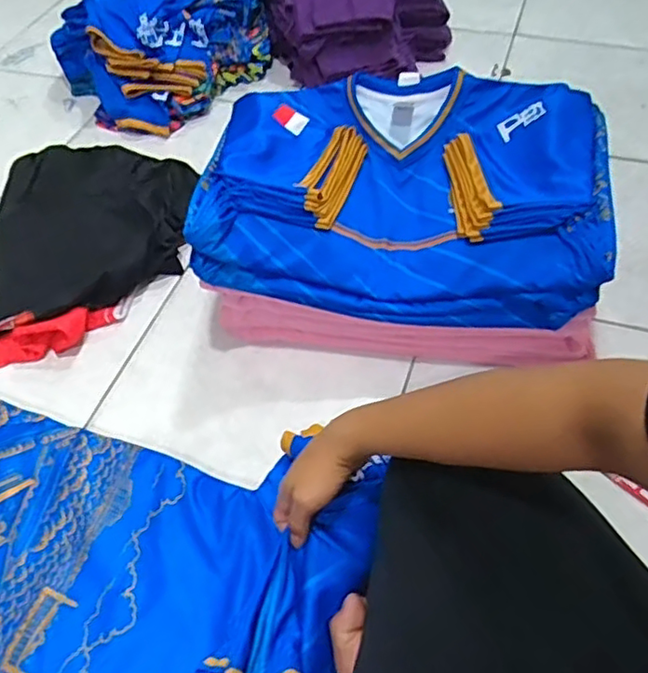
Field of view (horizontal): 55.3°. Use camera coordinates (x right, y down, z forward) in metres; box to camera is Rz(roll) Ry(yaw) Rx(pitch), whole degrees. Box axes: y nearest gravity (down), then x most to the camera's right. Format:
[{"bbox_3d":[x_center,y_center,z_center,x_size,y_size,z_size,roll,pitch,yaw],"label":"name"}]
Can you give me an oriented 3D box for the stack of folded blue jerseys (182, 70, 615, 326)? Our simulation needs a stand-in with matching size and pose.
[{"bbox_3d":[0.105,-0.200,0.857,0.509,0.146,0.339,3,53,7],"label":"stack of folded blue jerseys"}]

